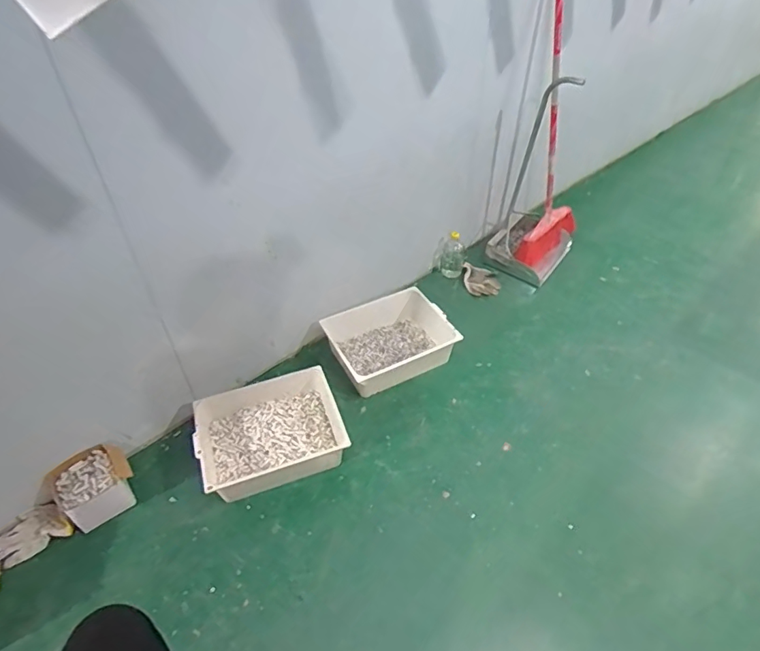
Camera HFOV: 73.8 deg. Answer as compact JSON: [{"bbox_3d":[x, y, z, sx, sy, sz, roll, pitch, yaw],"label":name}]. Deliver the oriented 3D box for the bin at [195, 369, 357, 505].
[{"bbox_3d":[-0.297,0.271,1.355,0.369,0.107,0.296,-16,46,-14],"label":"bin"}]

